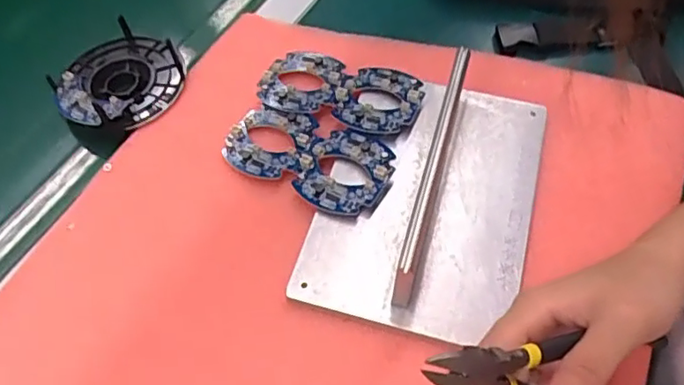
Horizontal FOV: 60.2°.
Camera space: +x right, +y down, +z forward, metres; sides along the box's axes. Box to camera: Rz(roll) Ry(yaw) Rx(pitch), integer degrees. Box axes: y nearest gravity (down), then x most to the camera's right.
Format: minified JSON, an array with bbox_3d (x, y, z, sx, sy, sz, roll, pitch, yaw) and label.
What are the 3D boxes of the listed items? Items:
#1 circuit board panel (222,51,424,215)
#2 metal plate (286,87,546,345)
[{"bbox_3d":[-0.015,-0.052,0.439,0.124,0.014,0.135,18,59,11],"label":"circuit board panel"},{"bbox_3d":[0.061,0.001,0.411,0.138,0.011,0.196,15,58,10],"label":"metal plate"}]

